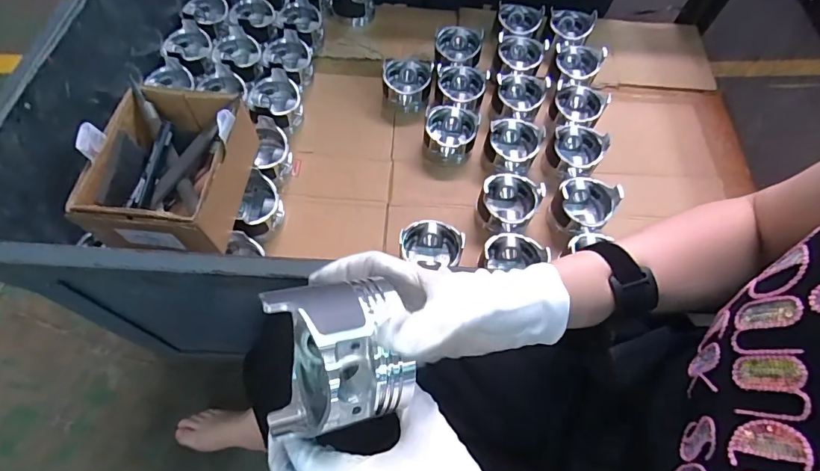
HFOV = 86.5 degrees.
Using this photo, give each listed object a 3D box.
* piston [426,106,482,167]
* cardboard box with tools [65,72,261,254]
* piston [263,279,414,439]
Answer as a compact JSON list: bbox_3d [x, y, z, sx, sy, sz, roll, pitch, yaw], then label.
[{"bbox_3d":[0.069,-0.172,0.740,0.083,0.073,0.094,3,62,-1],"label":"piston"},{"bbox_3d":[-0.303,-0.084,0.563,0.158,0.101,0.199,2,62,-1],"label":"cardboard box with tools"},{"bbox_3d":[-0.045,0.072,0.265,0.083,0.078,0.077,-12,64,-8],"label":"piston"}]

